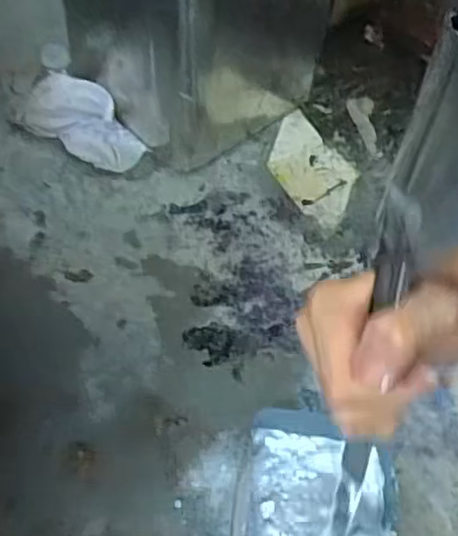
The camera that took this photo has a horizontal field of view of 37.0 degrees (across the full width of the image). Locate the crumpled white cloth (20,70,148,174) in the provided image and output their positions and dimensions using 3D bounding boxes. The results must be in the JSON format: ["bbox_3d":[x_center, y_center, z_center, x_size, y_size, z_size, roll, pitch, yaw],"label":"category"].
[{"bbox_3d":[-0.176,-0.180,0.833,0.158,0.028,0.085,28,99,-1],"label":"crumpled white cloth"}]

